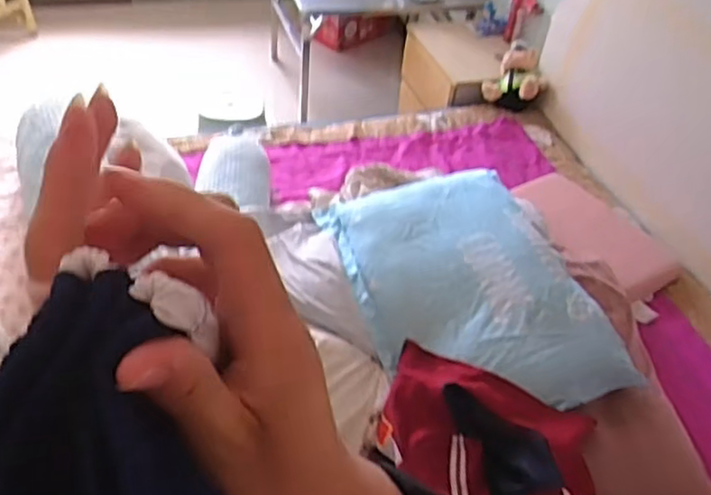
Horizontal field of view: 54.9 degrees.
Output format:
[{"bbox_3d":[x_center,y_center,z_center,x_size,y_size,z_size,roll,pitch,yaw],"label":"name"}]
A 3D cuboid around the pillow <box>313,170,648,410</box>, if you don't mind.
[{"bbox_3d":[0.237,0.060,1.544,0.447,0.185,0.725,-11,44,-19],"label":"pillow"}]

